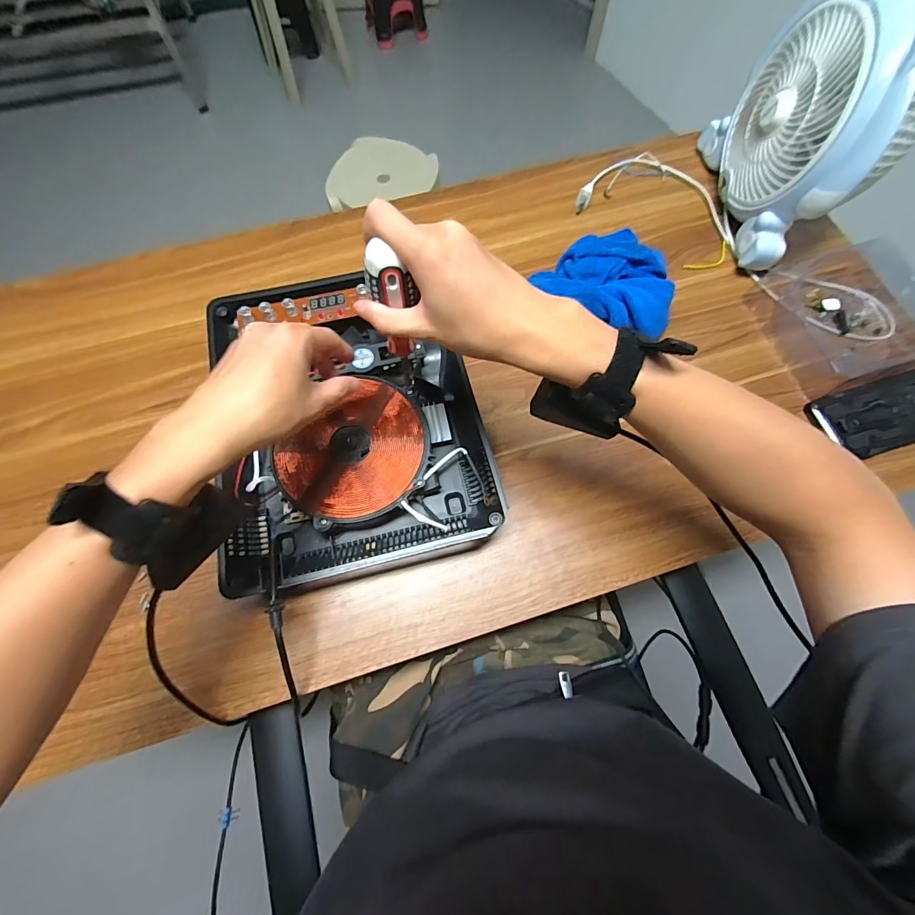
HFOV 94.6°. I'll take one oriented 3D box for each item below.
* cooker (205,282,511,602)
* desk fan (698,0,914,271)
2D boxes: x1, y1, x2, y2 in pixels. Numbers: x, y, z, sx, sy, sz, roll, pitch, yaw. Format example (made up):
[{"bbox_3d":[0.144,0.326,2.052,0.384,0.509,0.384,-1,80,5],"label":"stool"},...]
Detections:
[{"bbox_3d":[-0.118,-0.044,0.460,0.267,0.070,0.325,-13,71,-5],"label":"cooker"},{"bbox_3d":[0.442,-0.413,0.505,0.133,0.246,0.265,-4,70,-2],"label":"desk fan"}]

